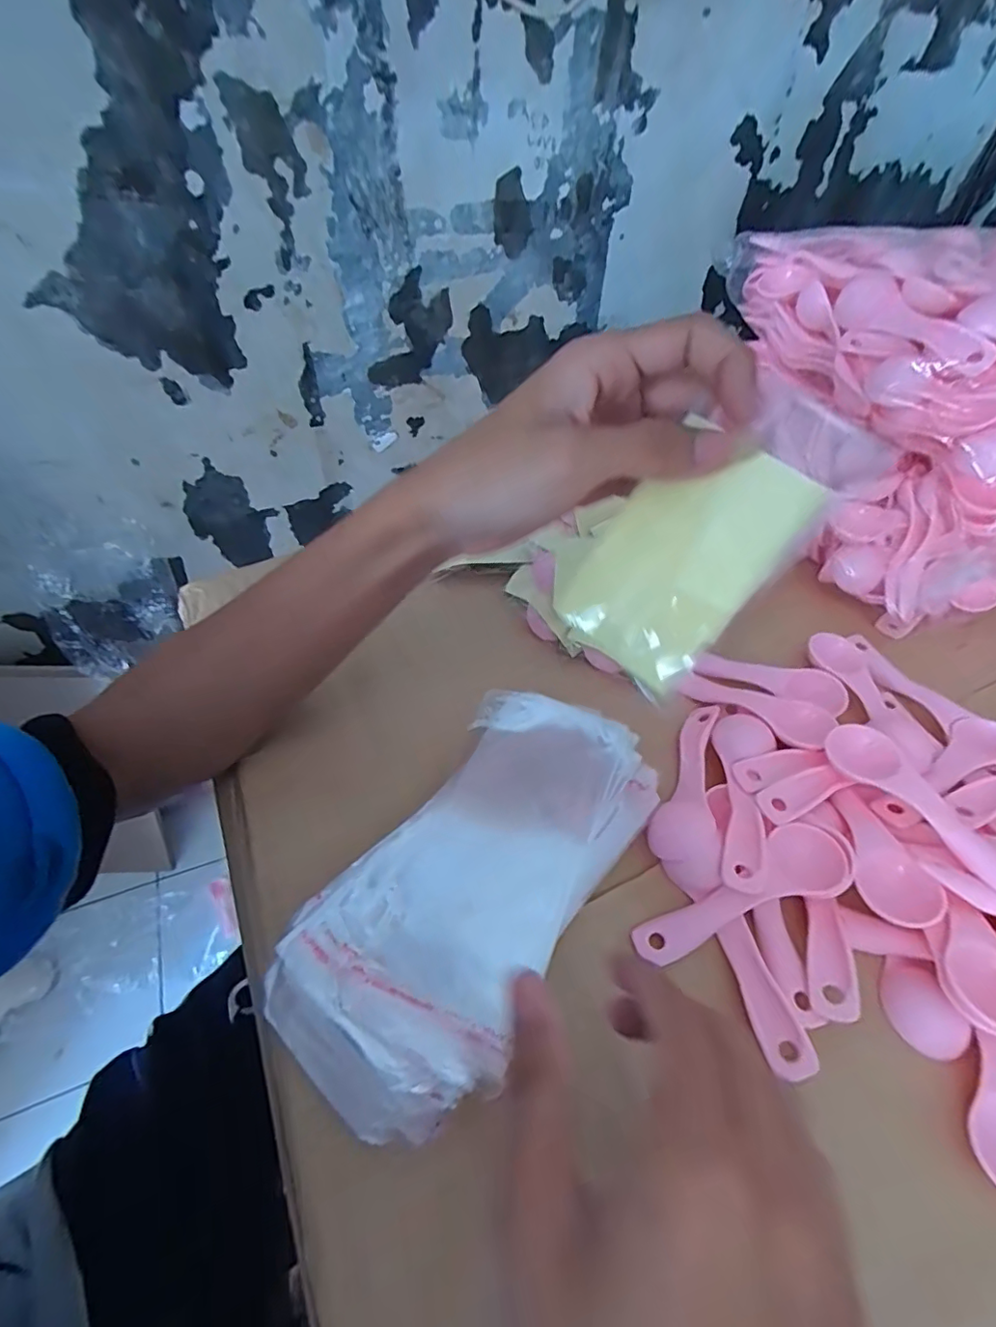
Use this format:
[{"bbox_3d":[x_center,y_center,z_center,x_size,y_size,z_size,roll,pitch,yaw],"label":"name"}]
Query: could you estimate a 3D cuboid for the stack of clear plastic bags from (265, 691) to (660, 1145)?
[{"bbox_3d":[-0.007,0.101,0.265,0.103,0.033,0.204,27,54,20],"label":"stack of clear plastic bags"}]

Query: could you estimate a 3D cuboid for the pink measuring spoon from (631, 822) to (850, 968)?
[{"bbox_3d":[0.118,0.113,0.266,0.111,0.011,0.033,-26,54,-3],"label":"pink measuring spoon"}]

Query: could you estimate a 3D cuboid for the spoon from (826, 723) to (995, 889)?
[{"bbox_3d":[0.221,0.075,0.277,0.033,0.017,0.111,-25,56,-23],"label":"spoon"}]

